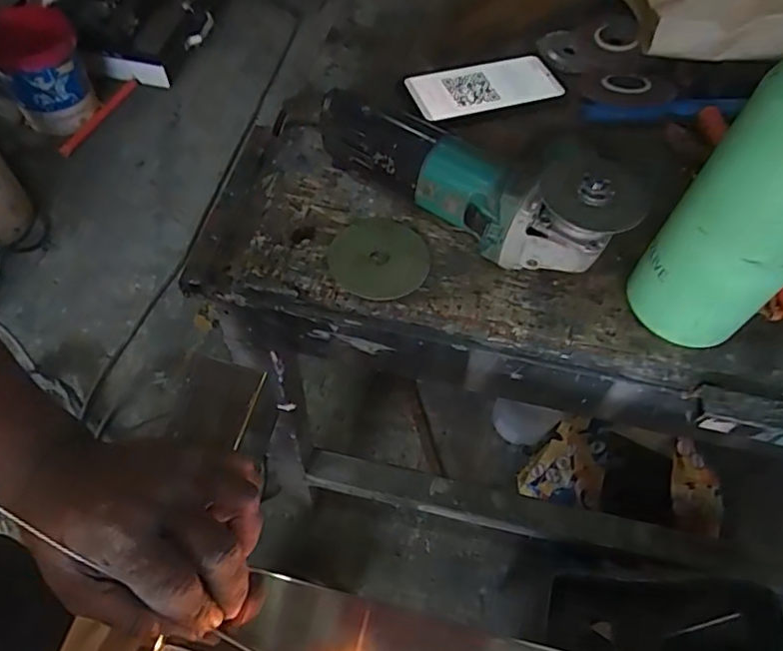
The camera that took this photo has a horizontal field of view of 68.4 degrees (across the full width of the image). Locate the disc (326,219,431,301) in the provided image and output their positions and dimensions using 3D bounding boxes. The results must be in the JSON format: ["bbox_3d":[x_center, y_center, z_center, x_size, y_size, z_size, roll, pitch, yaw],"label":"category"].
[{"bbox_3d":[-0.011,-0.056,0.482,0.083,0.006,0.083,3,54,-4],"label":"disc"}]

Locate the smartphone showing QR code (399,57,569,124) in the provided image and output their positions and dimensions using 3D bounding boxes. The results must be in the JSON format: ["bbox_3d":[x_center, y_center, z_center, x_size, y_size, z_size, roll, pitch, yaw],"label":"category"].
[{"bbox_3d":[0.095,-0.245,0.587,0.148,0.016,0.064,-15,61,-11],"label":"smartphone showing QR code"}]

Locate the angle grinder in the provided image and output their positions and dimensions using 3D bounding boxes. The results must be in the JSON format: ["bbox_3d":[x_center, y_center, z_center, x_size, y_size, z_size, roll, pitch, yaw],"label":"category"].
[{"bbox_3d":[0.061,-0.128,0.461,0.264,0.109,0.082,35,62,17],"label":"angle grinder"}]

